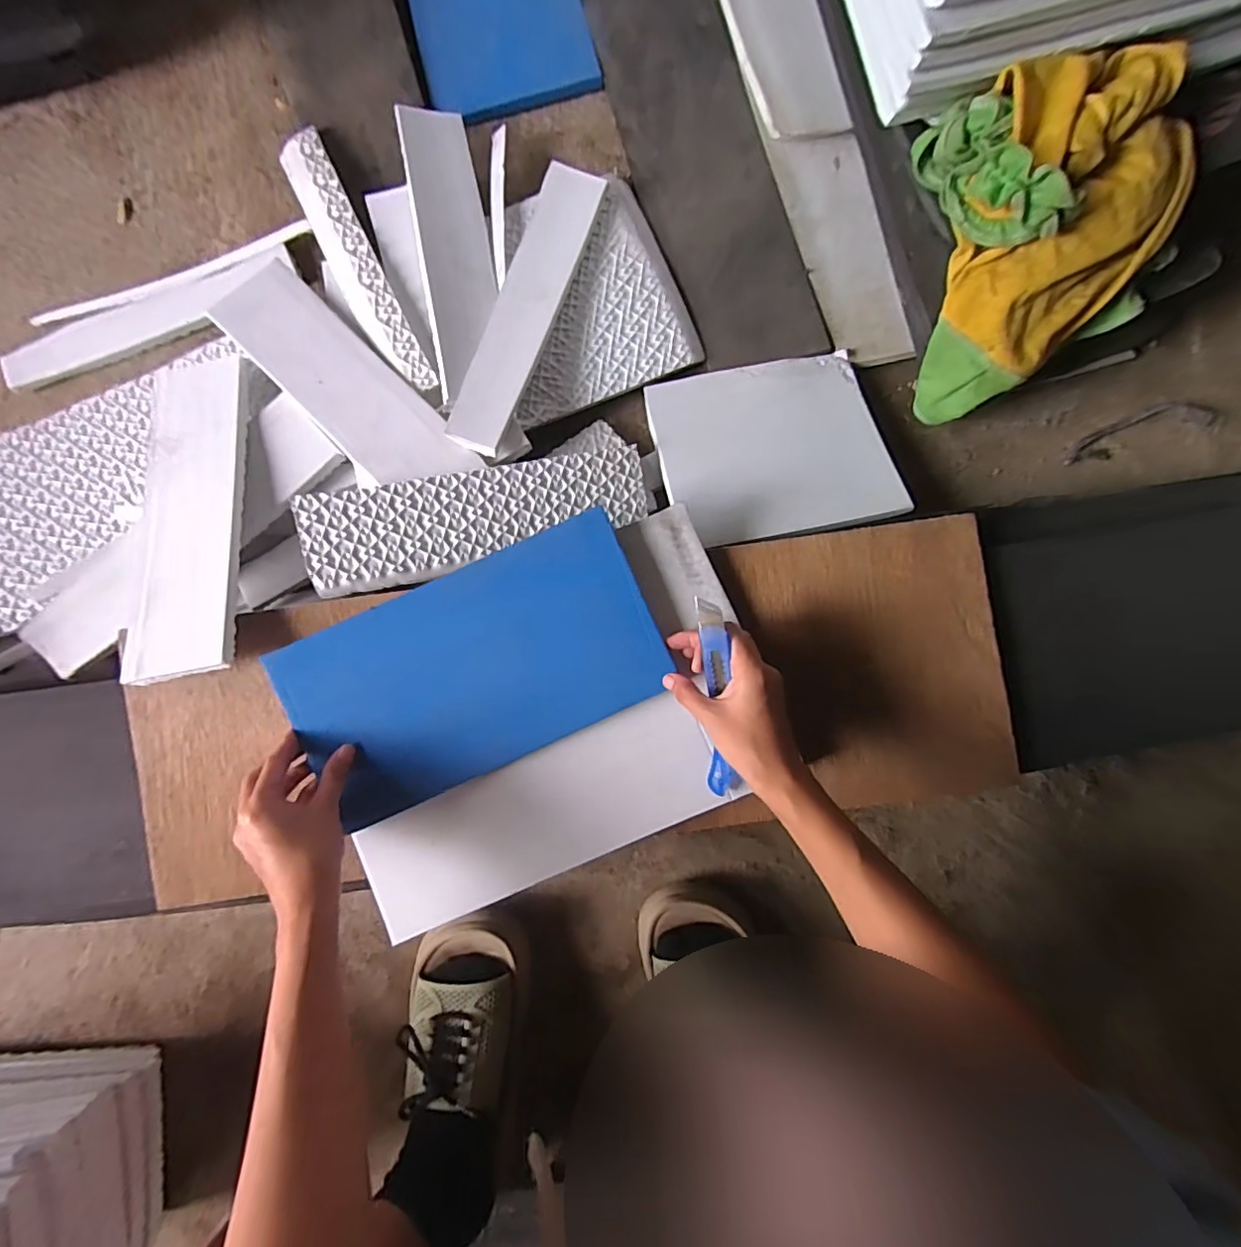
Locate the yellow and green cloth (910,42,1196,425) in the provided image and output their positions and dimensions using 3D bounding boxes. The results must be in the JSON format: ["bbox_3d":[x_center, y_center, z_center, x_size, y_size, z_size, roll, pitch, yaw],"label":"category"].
[{"bbox_3d":[0.339,-0.303,0.451,0.169,0.133,0.200,-15,89,-2],"label":"yellow and green cloth"}]

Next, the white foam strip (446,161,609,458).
[{"bbox_3d":[-0.084,-0.281,0.498,0.053,0.012,0.278,20,82,-2],"label":"white foam strip"}]

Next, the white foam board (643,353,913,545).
[{"bbox_3d":[0.136,-0.159,0.507,0.198,0.009,0.178,-11,72,0],"label":"white foam board"}]

